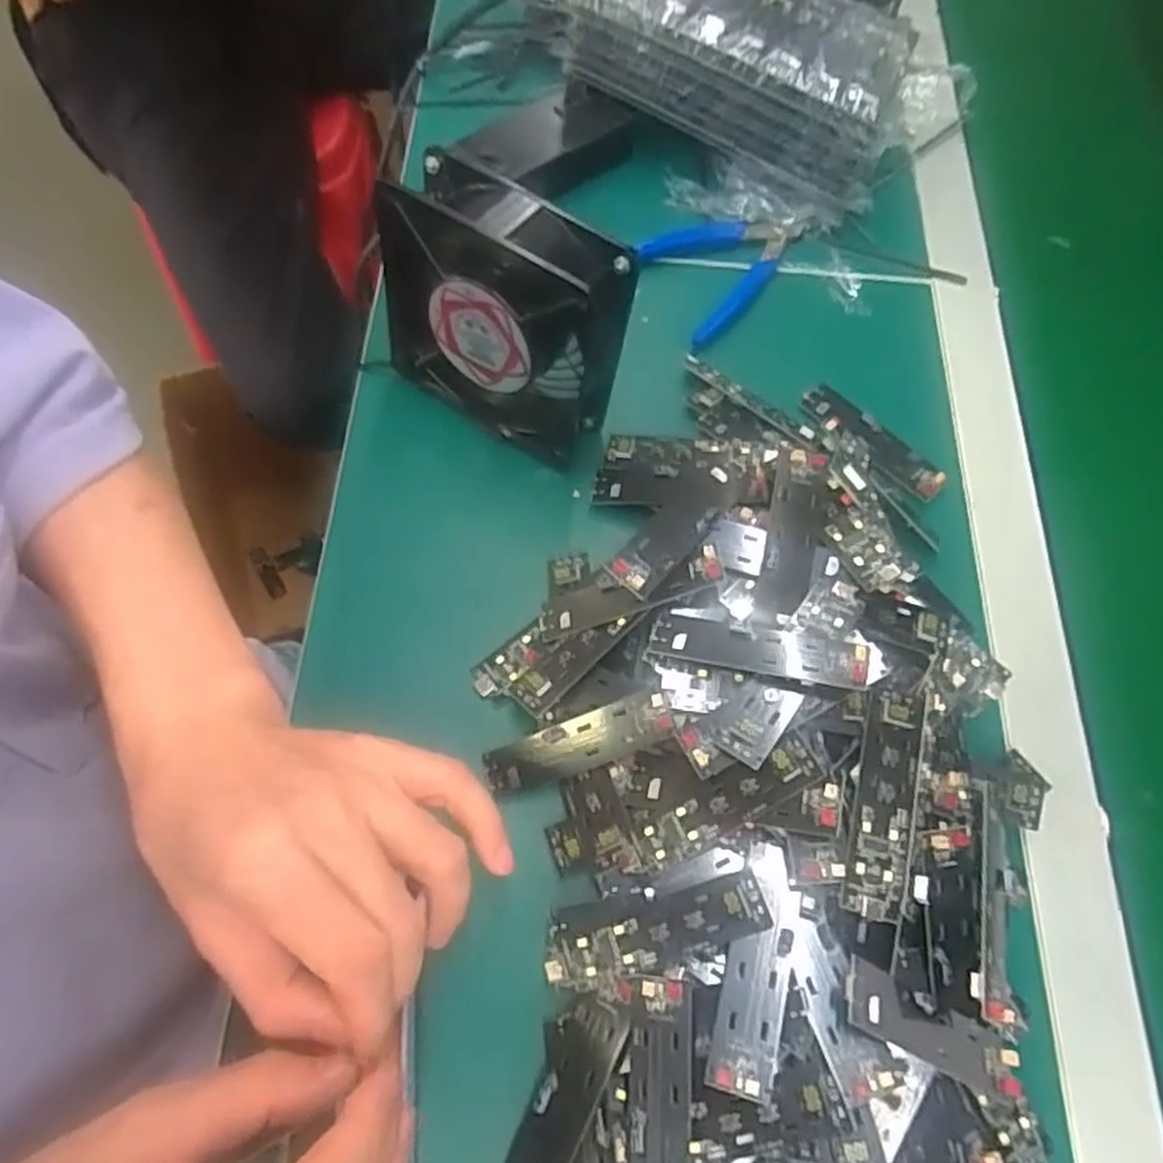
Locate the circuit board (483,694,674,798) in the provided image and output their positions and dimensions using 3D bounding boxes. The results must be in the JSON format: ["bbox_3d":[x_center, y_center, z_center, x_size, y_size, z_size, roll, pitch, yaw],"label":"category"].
[{"bbox_3d":[-0.001,0.075,0.354,0.090,0.004,0.024,-23,91,13],"label":"circuit board"}]

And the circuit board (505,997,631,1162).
[{"bbox_3d":[-0.007,0.204,0.306,0.023,0.005,0.074,20,70,26],"label":"circuit board"}]

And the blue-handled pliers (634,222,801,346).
[{"bbox_3d":[0.090,-0.205,0.499,0.106,0.015,0.073,-38,74,-17],"label":"blue-handled pliers"}]

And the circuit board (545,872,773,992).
[{"bbox_3d":[0.028,0.140,0.313,0.090,0.009,0.030,-18,68,7],"label":"circuit board"}]

